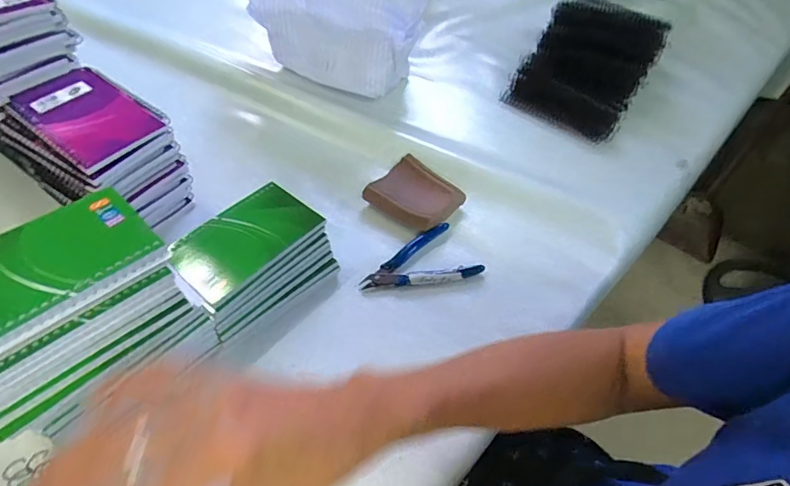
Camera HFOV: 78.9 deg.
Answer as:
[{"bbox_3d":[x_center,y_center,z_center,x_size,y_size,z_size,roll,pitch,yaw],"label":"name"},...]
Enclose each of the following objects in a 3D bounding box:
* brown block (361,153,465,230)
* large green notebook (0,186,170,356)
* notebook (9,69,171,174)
[{"bbox_3d":[0.025,-0.056,0.541,0.090,0.018,0.086,33,57,21],"label":"brown block"},{"bbox_3d":[-0.225,0.014,0.306,0.127,0.012,0.089,-36,62,-29],"label":"large green notebook"},{"bbox_3d":[-0.284,-0.119,0.445,0.143,0.012,0.089,32,55,19],"label":"notebook"}]

